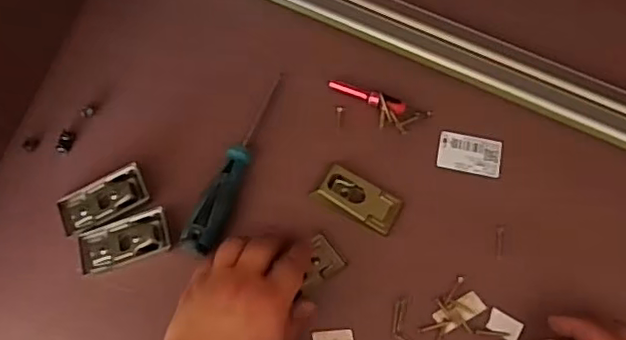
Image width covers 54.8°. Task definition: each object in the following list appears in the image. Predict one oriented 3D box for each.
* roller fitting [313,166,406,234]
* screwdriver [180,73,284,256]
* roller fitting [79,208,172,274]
[{"bbox_3d":[0.044,0.026,0.561,0.075,0.016,0.039,26,68,13],"label":"roller fitting"},{"bbox_3d":[-0.066,-0.013,0.571,0.029,0.029,0.203,21,67,10],"label":"screwdriver"},{"bbox_3d":[-0.171,0.064,0.546,0.080,0.015,0.041,-13,65,-5],"label":"roller fitting"}]

